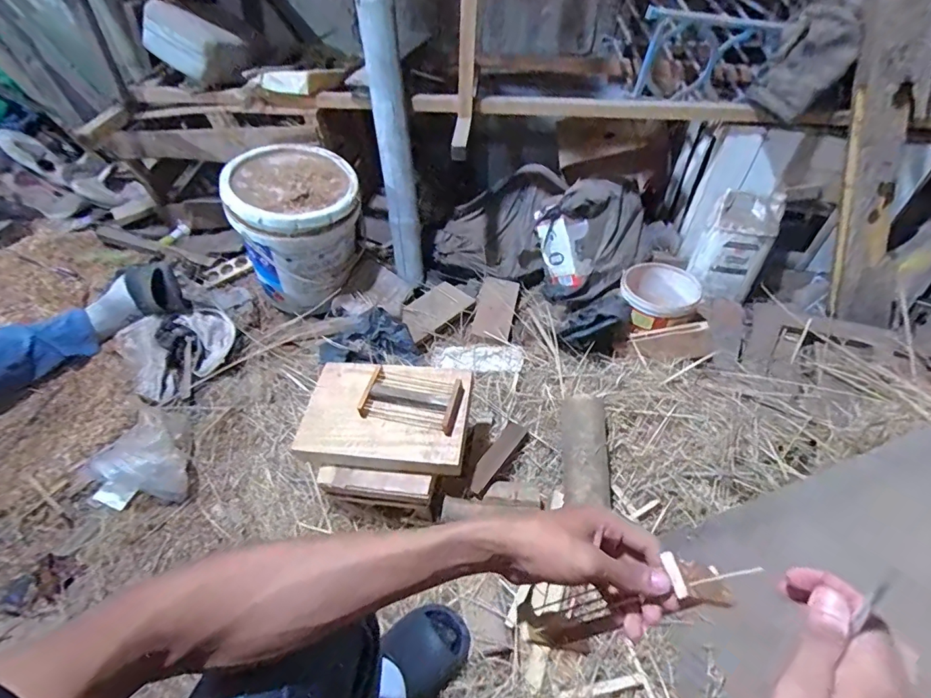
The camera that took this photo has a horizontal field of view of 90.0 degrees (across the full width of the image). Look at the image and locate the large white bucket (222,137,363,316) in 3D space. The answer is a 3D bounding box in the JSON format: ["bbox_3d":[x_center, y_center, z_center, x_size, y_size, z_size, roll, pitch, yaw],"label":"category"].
[{"bbox_3d":[-0.407,-0.287,1.178,0.291,0.332,0.276,-19,48,-18],"label":"large white bucket"}]

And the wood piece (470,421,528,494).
[{"bbox_3d":[0.065,0.203,0.907,0.045,0.019,0.215,21,33,20],"label":"wood piece"}]

